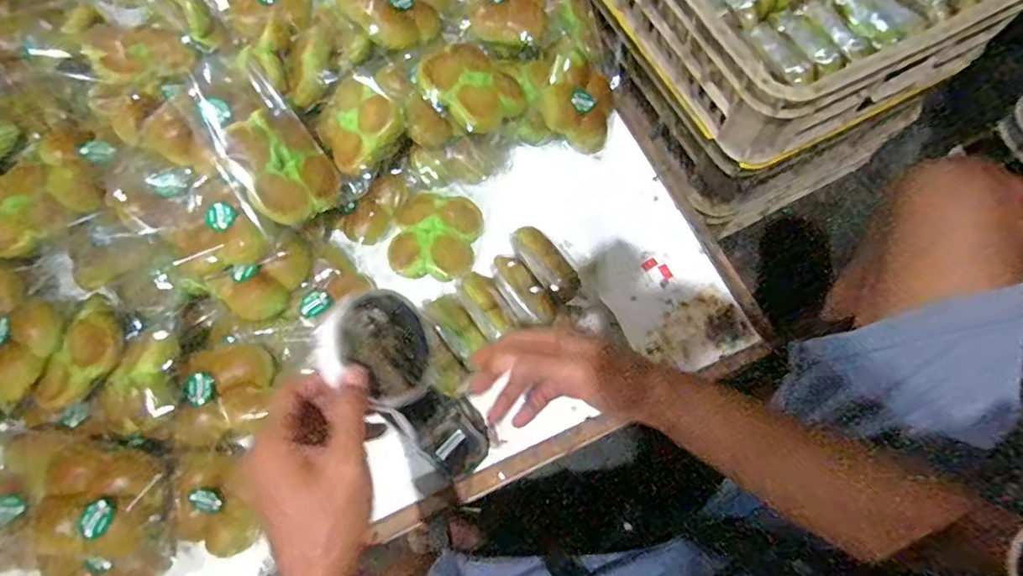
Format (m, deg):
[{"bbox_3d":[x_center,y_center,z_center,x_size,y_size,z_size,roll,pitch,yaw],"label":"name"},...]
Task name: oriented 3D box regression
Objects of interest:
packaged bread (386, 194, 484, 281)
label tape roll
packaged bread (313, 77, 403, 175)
[{"bbox_3d":[-0.098,-0.066,0.735,0.112,0.033,0.113,5,70,4],"label":"packaged bread"},{"bbox_3d":[-0.090,0.043,0.402,0.080,0.018,0.075,27,52,-40],"label":"label tape roll"},{"bbox_3d":[-0.185,-0.201,0.690,0.095,0.045,0.114,-36,73,-10],"label":"packaged bread"}]

